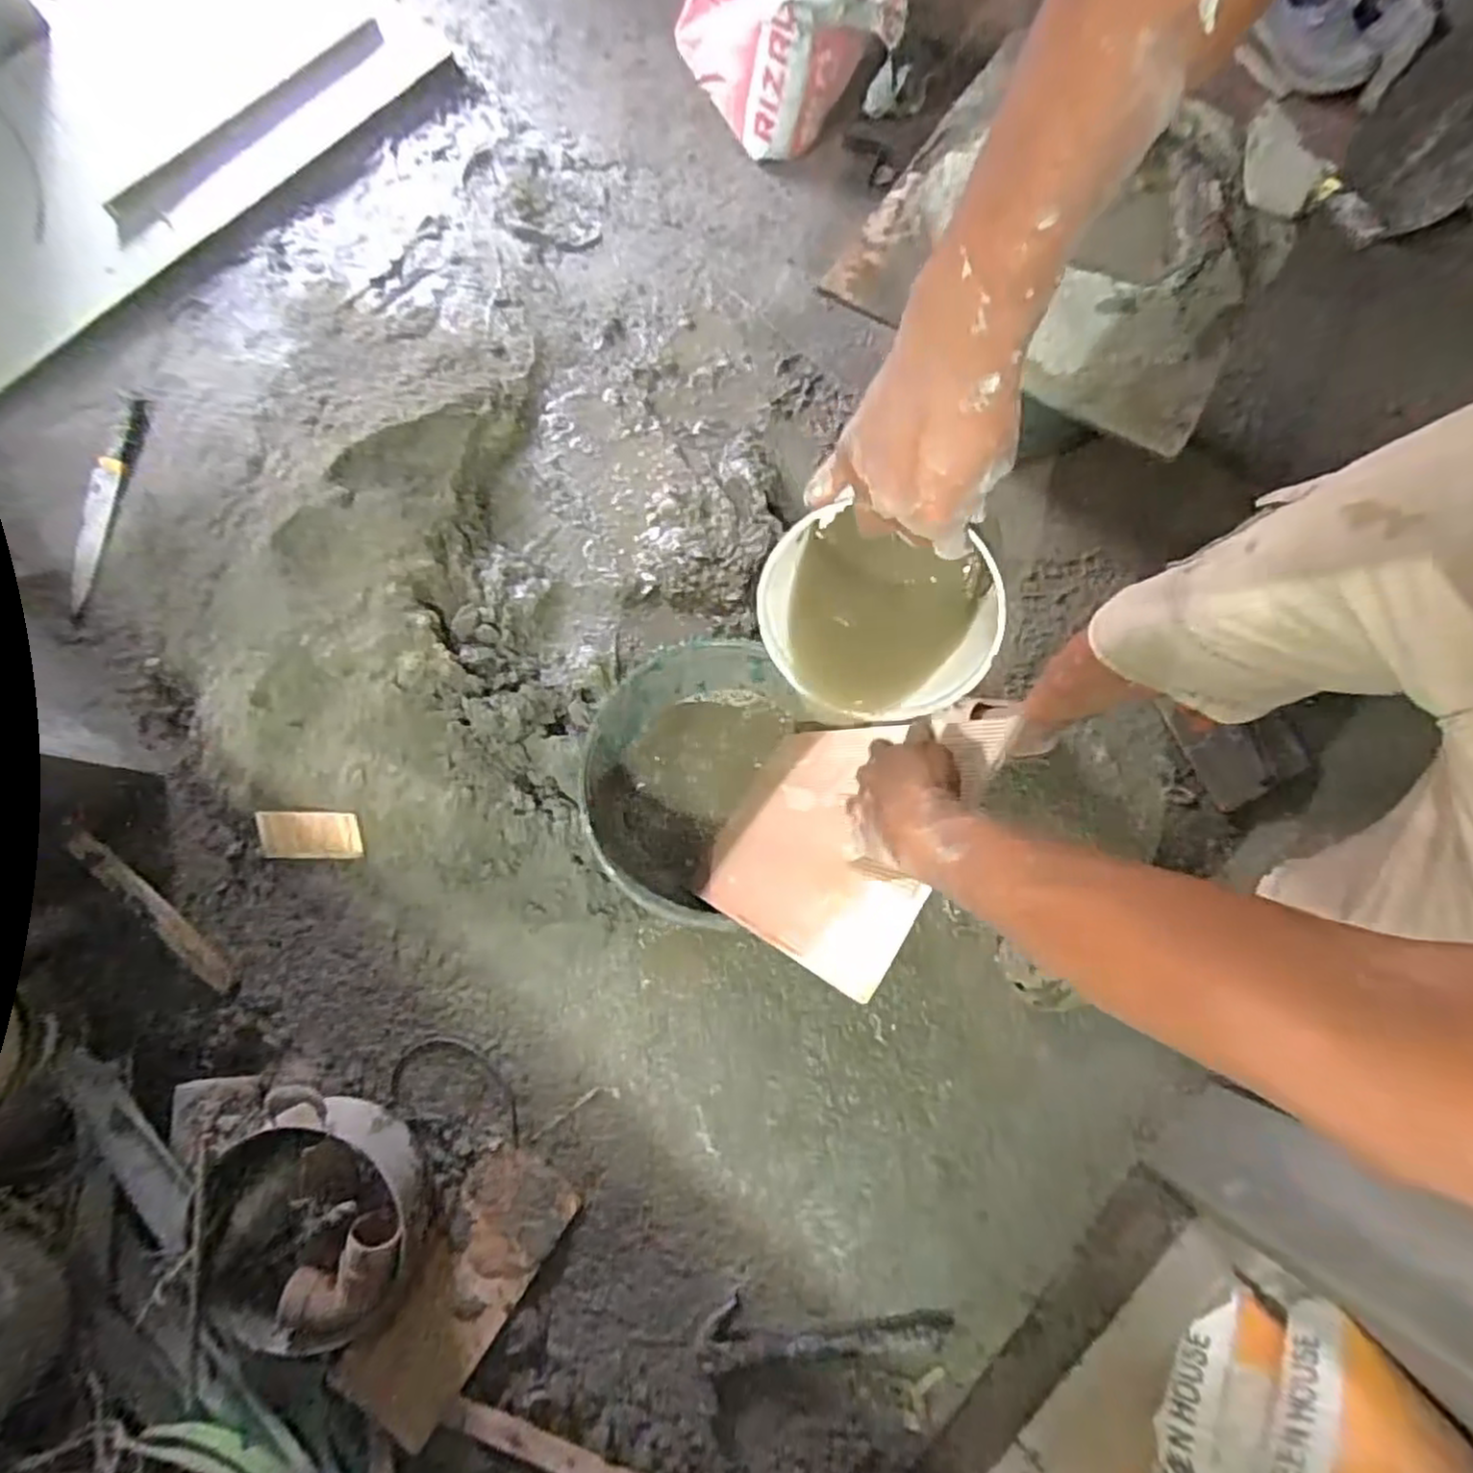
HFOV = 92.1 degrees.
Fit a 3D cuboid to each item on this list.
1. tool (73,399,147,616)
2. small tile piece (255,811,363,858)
[{"bbox_3d":[-1.041,-0.386,1.172,0.031,0.046,0.353,14,86,4],"label":"tool"},{"bbox_3d":[-0.646,0.148,1.068,0.194,0.009,0.076,0,106,18],"label":"small tile piece"}]

